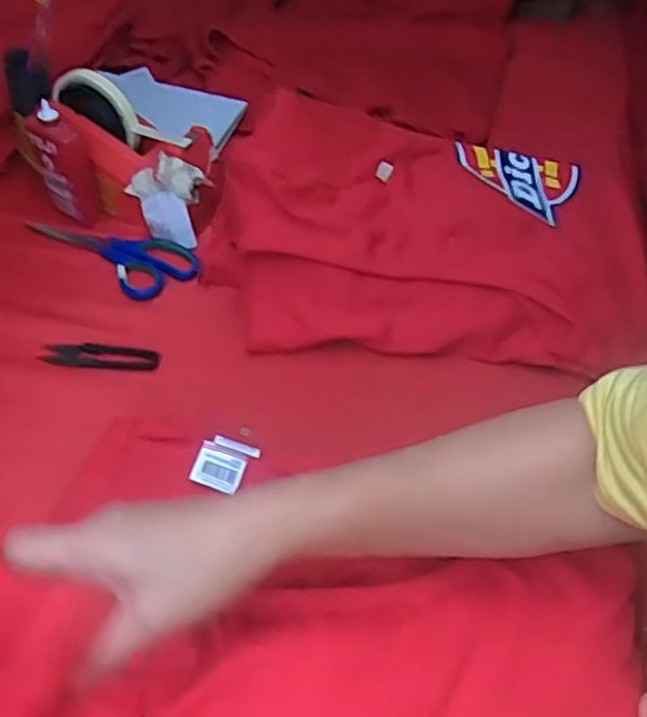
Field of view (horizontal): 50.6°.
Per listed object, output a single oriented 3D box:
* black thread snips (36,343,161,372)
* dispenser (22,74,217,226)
[{"bbox_3d":[-0.183,-0.001,0.561,0.095,0.009,0.022,4,49,5],"label":"black thread snips"},{"bbox_3d":[-0.186,-0.194,0.650,0.159,0.108,0.092,7,49,8],"label":"dispenser"}]

